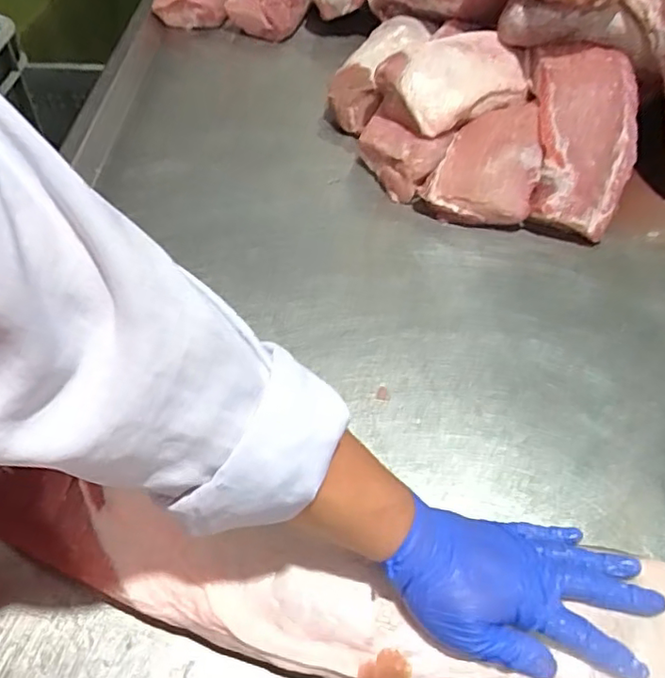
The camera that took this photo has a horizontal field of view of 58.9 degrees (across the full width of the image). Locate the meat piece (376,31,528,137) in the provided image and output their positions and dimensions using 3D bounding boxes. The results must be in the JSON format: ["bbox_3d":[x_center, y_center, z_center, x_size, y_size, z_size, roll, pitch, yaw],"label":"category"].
[{"bbox_3d":[0.165,-0.352,0.798,0.182,0.061,0.123,-28,57,-21],"label":"meat piece"}]

